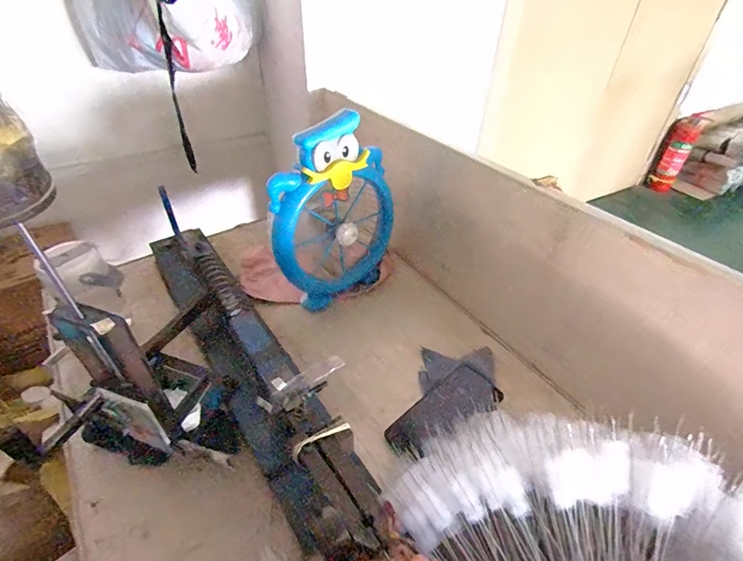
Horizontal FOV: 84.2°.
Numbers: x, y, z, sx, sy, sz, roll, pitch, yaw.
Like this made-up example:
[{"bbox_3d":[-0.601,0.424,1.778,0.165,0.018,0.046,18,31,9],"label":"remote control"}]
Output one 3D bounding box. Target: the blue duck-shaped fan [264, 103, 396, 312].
[{"bbox_3d":[-0.066,-0.111,0.695,0.222,0.298,0.089,-31,46,-21],"label":"blue duck-shaped fan"}]

